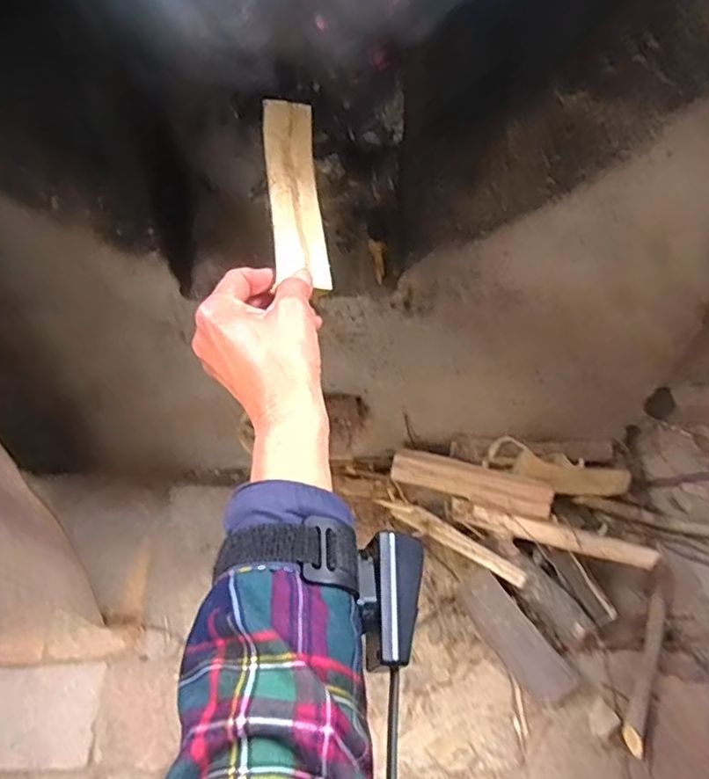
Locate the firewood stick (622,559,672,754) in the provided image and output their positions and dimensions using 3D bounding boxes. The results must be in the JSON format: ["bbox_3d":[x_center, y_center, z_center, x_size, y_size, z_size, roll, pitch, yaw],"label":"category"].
[{"bbox_3d":[0.356,0.316,0.723,0.025,0.018,0.226,22,60,13],"label":"firewood stick"}]

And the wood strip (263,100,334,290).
[{"bbox_3d":[-0.044,-0.149,0.446,0.040,0.007,0.164,2,67,-24],"label":"wood strip"}]

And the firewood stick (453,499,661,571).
[{"bbox_3d":[0.235,0.172,0.726,0.234,0.015,0.028,10,59,21],"label":"firewood stick"}]

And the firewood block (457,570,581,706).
[{"bbox_3d":[0.188,0.292,0.712,0.051,0.041,0.162,-31,63,-19],"label":"firewood block"}]

